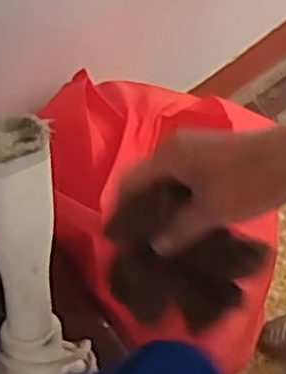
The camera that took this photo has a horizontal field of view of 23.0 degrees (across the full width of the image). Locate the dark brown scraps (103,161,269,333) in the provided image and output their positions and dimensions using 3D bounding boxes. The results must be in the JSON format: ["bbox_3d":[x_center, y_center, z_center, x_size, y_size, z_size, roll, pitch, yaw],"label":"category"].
[{"bbox_3d":[0.022,0.051,0.461,0.100,0.058,0.077,26,78,4],"label":"dark brown scraps"}]

